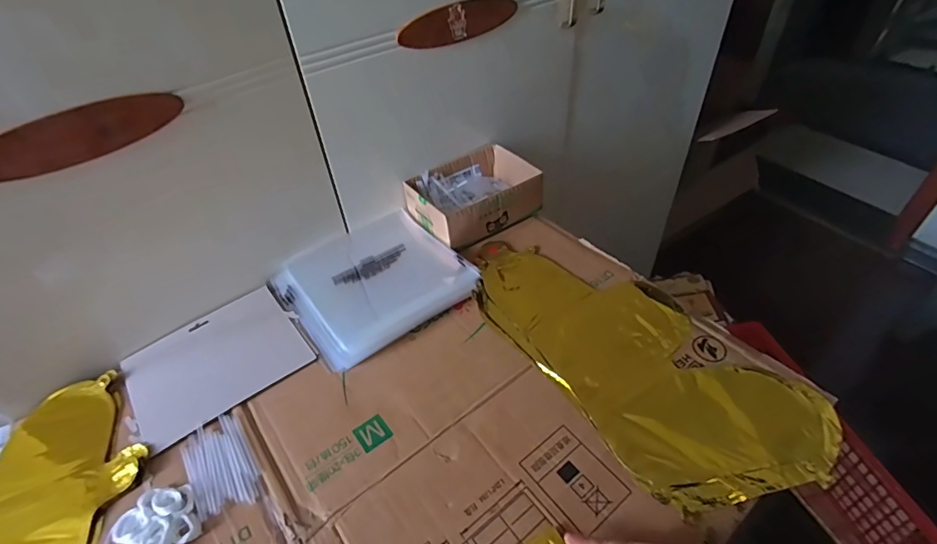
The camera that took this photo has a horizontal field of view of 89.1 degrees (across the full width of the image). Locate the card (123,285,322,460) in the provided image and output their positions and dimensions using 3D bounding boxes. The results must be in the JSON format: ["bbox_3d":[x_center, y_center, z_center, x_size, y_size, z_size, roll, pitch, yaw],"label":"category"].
[{"bbox_3d":[-0.311,0.109,0.589,0.190,0.008,0.159,-31,50,-24],"label":"card"}]

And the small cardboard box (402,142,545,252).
[{"bbox_3d":[0.006,-0.118,0.741,0.179,0.069,0.137,-26,48,-21],"label":"small cardboard box"}]

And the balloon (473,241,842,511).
[{"bbox_3d":[0.181,0.091,0.577,0.213,0.023,0.435,-30,50,-25],"label":"balloon"}]

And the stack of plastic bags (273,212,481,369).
[{"bbox_3d":[-0.131,0.011,0.661,0.224,0.022,0.205,-31,50,-26],"label":"stack of plastic bags"}]

